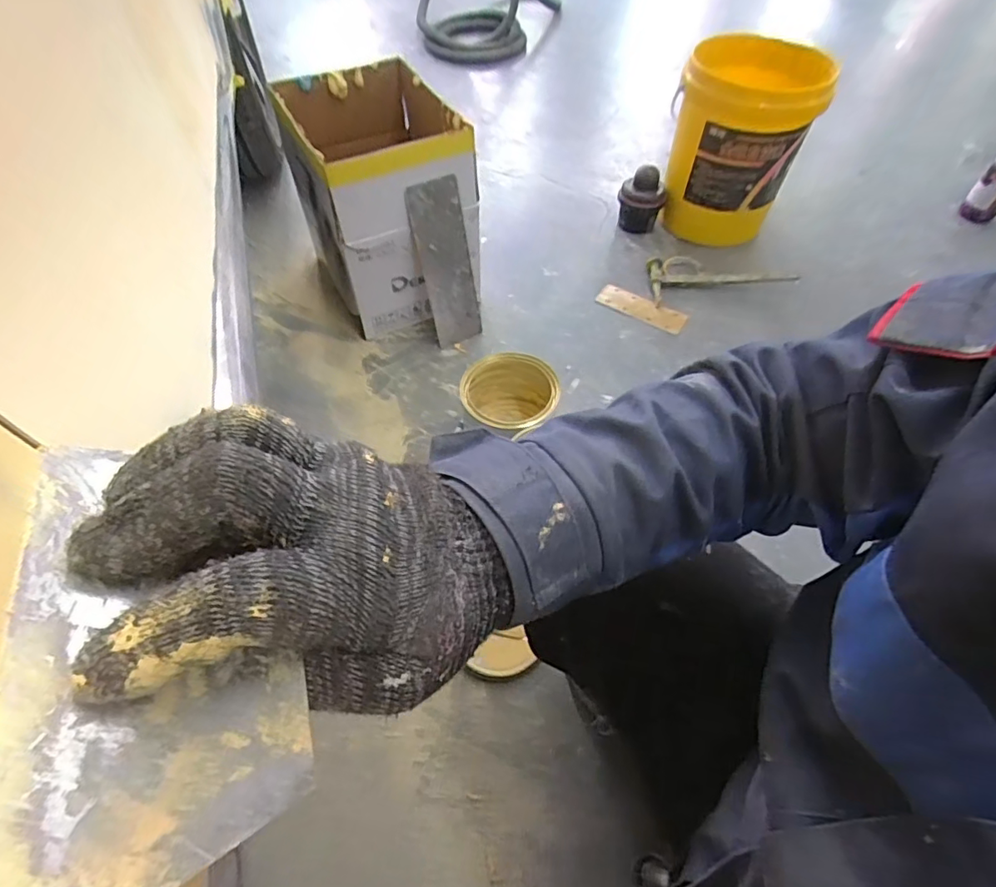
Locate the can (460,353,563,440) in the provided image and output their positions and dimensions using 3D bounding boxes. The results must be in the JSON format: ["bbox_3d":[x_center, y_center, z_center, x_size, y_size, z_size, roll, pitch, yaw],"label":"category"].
[{"bbox_3d":[0.020,-0.057,0.948,0.158,0.131,0.154,0,55,0],"label":"can"}]

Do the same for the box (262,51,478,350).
[{"bbox_3d":[-0.234,-0.493,1.116,0.289,0.364,0.417,-23,58,-15],"label":"box"}]

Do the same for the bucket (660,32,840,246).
[{"bbox_3d":[0.544,-0.695,1.264,0.283,0.347,0.281,13,56,9],"label":"bucket"}]

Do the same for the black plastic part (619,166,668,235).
[{"bbox_3d":[0.351,-0.595,1.319,0.105,0.151,0.112,15,57,11],"label":"black plastic part"}]

